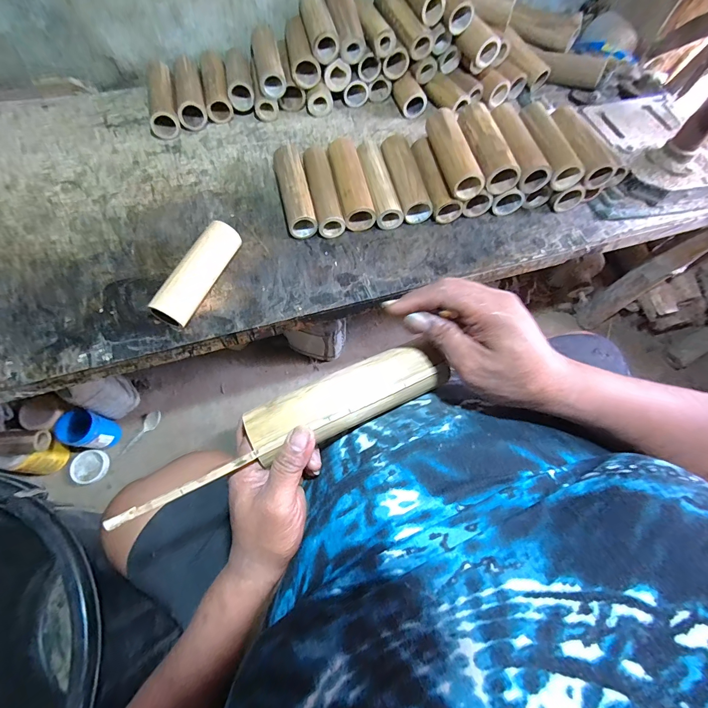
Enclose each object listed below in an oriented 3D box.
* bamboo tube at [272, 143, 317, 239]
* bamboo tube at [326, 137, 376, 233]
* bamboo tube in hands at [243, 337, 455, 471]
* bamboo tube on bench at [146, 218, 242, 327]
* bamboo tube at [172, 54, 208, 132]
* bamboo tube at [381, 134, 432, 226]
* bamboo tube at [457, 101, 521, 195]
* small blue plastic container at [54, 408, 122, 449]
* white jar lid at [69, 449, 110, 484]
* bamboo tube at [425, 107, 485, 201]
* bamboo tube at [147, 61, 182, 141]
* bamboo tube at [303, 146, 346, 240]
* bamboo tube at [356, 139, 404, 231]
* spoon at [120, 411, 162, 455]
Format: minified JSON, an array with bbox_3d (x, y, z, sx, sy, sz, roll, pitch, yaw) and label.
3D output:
[{"bbox_3d":[-0.108,-0.293,0.650,0.052,0.054,0.181,-14,67,-7],"label":"bamboo tube"},{"bbox_3d":[-0.009,-0.311,0.662,0.058,0.059,0.179,-11,67,-6],"label":"bamboo tube"},{"bbox_3d":[-0.005,0.042,0.320,0.167,0.057,0.045,-20,68,-13],"label":"bamboo tube in hands"},{"bbox_3d":[-0.244,-0.124,0.571,0.049,0.056,0.180,21,67,8],"label":"bamboo tube on bench"},{"bbox_3d":[-0.343,-0.543,0.752,0.061,0.047,0.172,-17,68,-9],"label":"bamboo tube"},{"bbox_3d":[0.093,-0.330,0.679,0.052,0.058,0.180,-11,67,-6],"label":"bamboo tube"},{"bbox_3d":[0.231,-0.370,0.639,0.058,0.048,0.174,-12,67,-7],"label":"bamboo tube"},{"bbox_3d":[-0.691,0.201,0.945,0.081,0.135,0.085,1,66,-1],"label":"small blue plastic container"},{"bbox_3d":[-0.706,0.301,0.963,0.094,0.016,0.083,-2,66,-2],"label":"white jar lid"},{"bbox_3d":[0.172,-0.349,0.634,0.053,0.059,0.168,-12,67,-7],"label":"bamboo tube"},{"bbox_3d":[-0.392,-0.531,0.745,0.056,0.050,0.202,-12,67,-7],"label":"bamboo tube"},{"bbox_3d":[-0.059,-0.296,0.656,0.044,0.051,0.182,-13,67,-7],"label":"bamboo tube"},{"bbox_3d":[0.042,-0.313,0.671,0.047,0.050,0.177,-13,67,-7],"label":"bamboo tube"},{"bbox_3d":[-0.588,0.221,1.007,0.039,0.009,0.137,23,67,9],"label":"spoon"}]

